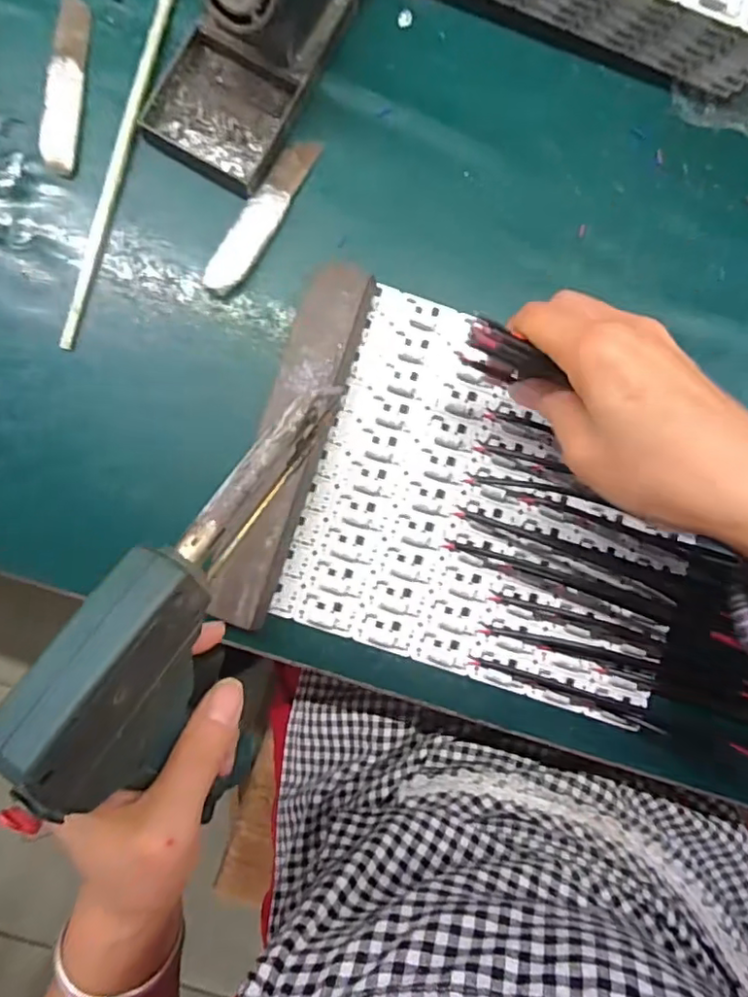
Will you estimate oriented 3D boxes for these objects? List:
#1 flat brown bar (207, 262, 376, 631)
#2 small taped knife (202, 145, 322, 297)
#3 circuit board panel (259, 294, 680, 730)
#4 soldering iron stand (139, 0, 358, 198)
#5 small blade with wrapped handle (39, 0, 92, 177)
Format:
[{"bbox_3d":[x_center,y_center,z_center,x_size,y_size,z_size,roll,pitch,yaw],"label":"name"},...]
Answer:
[{"bbox_3d":[-0.045,-0.030,0.322,0.038,0.024,0.197,17,89,-3],"label":"flat brown bar"},{"bbox_3d":[-0.063,-0.161,0.334,0.021,0.004,0.101,29,88,-3],"label":"small taped knife"},{"bbox_3d":[0.076,0.006,0.339,0.217,0.006,0.192,19,88,-3],"label":"circuit board panel"},{"bbox_3d":[-0.064,-0.253,0.305,0.073,0.069,0.147,28,88,-3],"label":"soldering iron stand"},{"bbox_3d":[-0.175,-0.234,0.332,0.020,0.004,0.102,5,89,-4],"label":"small blade with wrapped handle"}]

